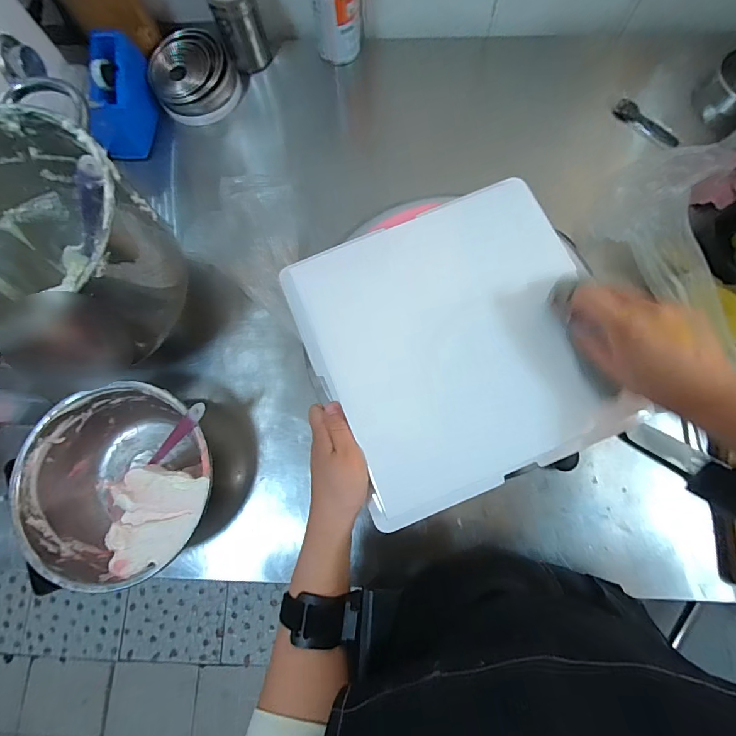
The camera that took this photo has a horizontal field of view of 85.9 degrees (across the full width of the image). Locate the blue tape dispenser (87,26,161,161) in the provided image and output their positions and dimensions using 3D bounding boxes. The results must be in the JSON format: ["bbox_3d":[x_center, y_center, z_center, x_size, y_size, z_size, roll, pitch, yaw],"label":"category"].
[{"bbox_3d":[-0.350,-0.386,0.565,0.064,0.089,0.135,-3,77,1],"label":"blue tape dispenser"}]

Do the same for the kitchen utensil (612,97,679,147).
[{"bbox_3d":[0.407,-0.357,0.576,0.026,0.016,0.103,-44,79,-8],"label":"kitchen utensil"}]

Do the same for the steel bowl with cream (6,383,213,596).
[{"bbox_3d":[-0.271,0.130,0.458,0.204,0.094,0.198,0,77,2],"label":"steel bowl with cream"}]

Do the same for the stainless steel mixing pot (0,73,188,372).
[{"bbox_3d":[-0.326,-0.106,0.410,0.227,0.174,0.219,0,77,2],"label":"stainless steel mixing pot"}]

